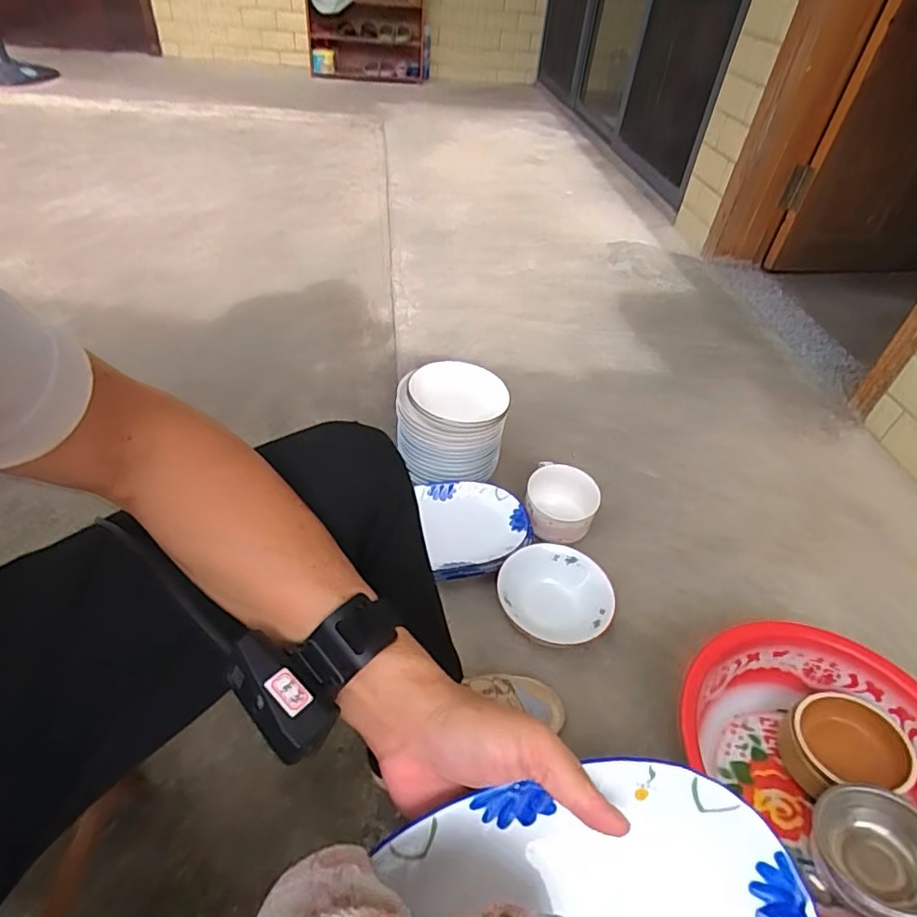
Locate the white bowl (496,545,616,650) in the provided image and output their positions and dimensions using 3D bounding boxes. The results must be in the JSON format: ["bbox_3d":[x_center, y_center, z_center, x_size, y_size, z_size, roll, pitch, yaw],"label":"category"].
[{"bbox_3d":[0.149,0.223,0.897,0.173,0.058,0.172,4,43,-3],"label":"white bowl"}]

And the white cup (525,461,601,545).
[{"bbox_3d":[0.182,0.089,1.025,0.126,0.083,0.139,19,44,13],"label":"white cup"}]

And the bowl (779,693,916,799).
[{"bbox_3d":[0.499,0.380,0.747,0.149,0.069,0.130,-7,44,-14],"label":"bowl"}]

